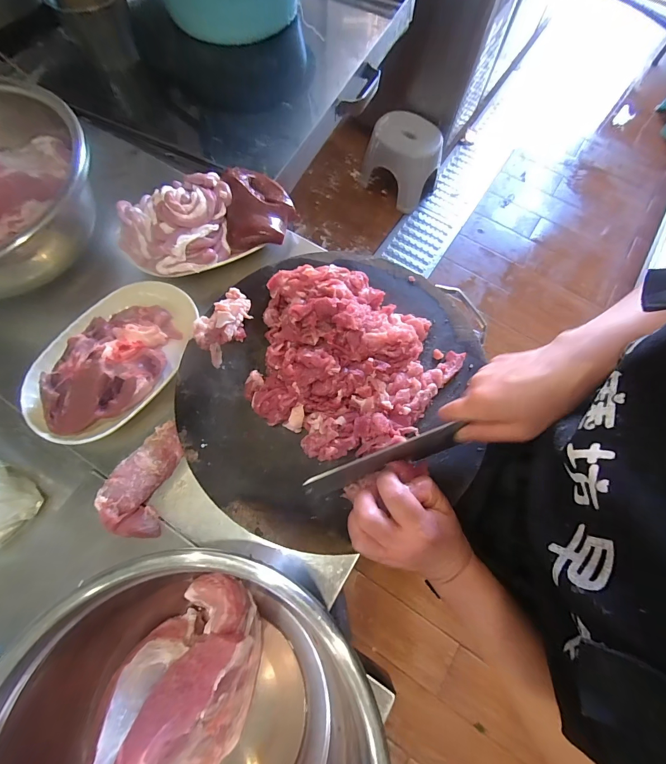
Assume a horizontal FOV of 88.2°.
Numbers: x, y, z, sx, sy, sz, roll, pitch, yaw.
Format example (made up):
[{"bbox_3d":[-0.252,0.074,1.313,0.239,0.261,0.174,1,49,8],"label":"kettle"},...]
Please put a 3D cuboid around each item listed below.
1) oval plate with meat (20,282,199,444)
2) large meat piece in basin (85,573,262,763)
[{"bbox_3d":[-0.260,-0.031,0.410,0.140,0.046,0.221,37,73,10],"label":"oval plate with meat"},{"bbox_3d":[-0.128,0.269,0.282,0.102,0.072,0.202,18,71,4],"label":"large meat piece in basin"}]

